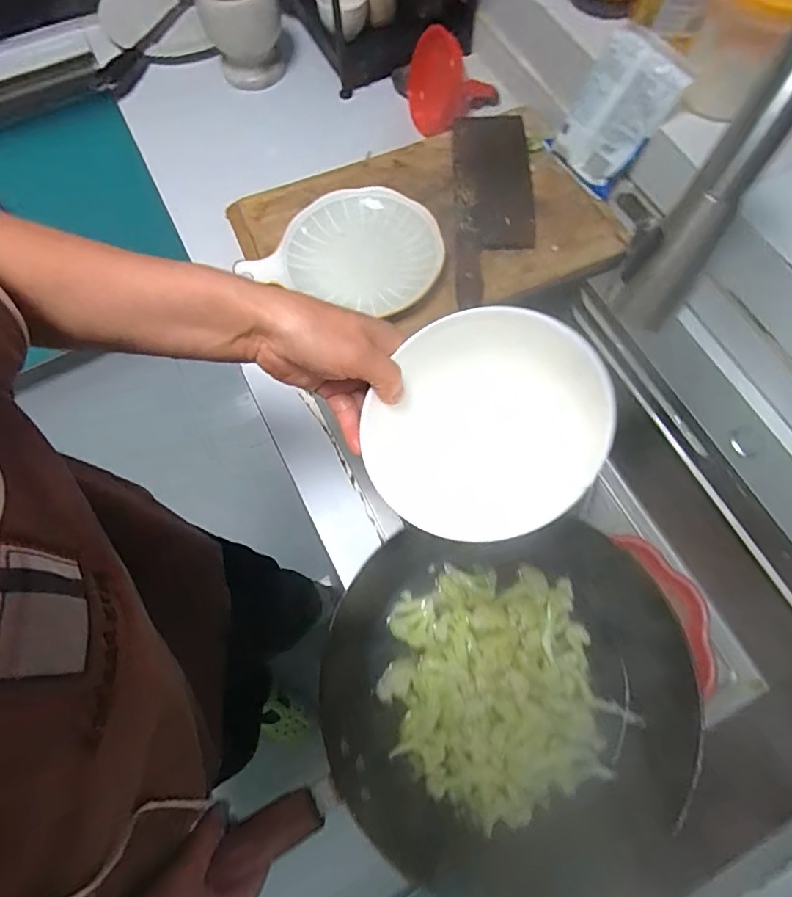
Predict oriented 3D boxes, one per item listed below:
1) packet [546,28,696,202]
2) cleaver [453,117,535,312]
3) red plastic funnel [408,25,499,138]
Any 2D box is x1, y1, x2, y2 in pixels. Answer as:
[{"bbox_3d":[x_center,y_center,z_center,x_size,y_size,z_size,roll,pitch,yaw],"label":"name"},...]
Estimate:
[{"bbox_3d":[0.255,-0.394,0.589,0.025,0.146,0.104,-33,76,-37],"label":"packet"},{"bbox_3d":[0.124,-0.310,0.622,0.096,0.019,0.299,1,70,1],"label":"cleaver"},{"bbox_3d":[0.080,-0.523,0.712,0.110,0.130,0.101,-34,73,-30],"label":"red plastic funnel"}]

